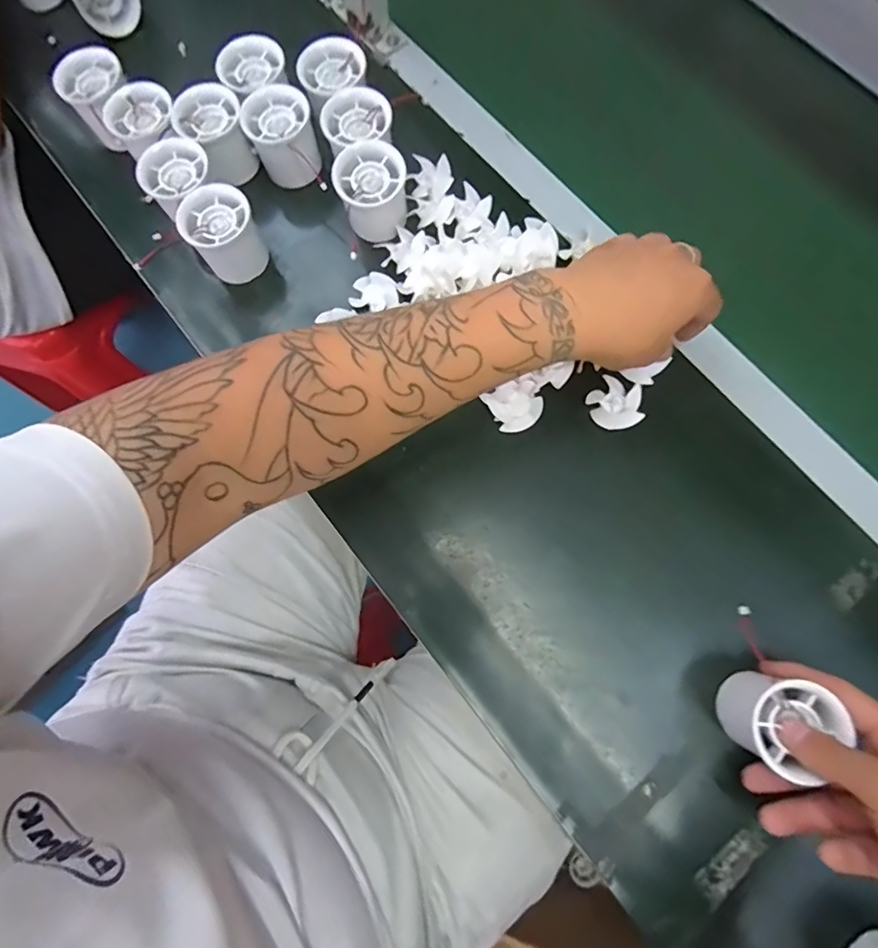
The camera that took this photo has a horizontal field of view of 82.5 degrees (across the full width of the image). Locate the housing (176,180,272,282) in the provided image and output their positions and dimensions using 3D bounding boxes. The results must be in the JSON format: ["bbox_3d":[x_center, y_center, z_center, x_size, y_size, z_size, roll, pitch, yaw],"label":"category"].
[{"bbox_3d":[-0.175,-0.193,0.416,0.056,0.053,0.062,-20,77,-3],"label":"housing"}]

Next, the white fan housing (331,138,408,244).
[{"bbox_3d":[-0.054,-0.230,0.408,0.054,0.041,0.058,-14,76,-2],"label":"white fan housing"}]

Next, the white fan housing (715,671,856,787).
[{"bbox_3d":[0.214,0.158,0.322,0.048,0.052,0.051,12,77,5],"label":"white fan housing"}]

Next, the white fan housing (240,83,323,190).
[{"bbox_3d":[-0.133,-0.287,0.434,0.055,0.058,0.053,-15,76,-2],"label":"white fan housing"}]

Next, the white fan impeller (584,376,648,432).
[{"bbox_3d":[0.136,-0.053,0.388,0.042,0.015,0.038,21,98,11],"label":"white fan impeller"}]

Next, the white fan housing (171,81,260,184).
[{"bbox_3d":[-0.188,-0.284,0.432,0.056,0.058,0.055,-27,77,-5],"label":"white fan housing"}]

